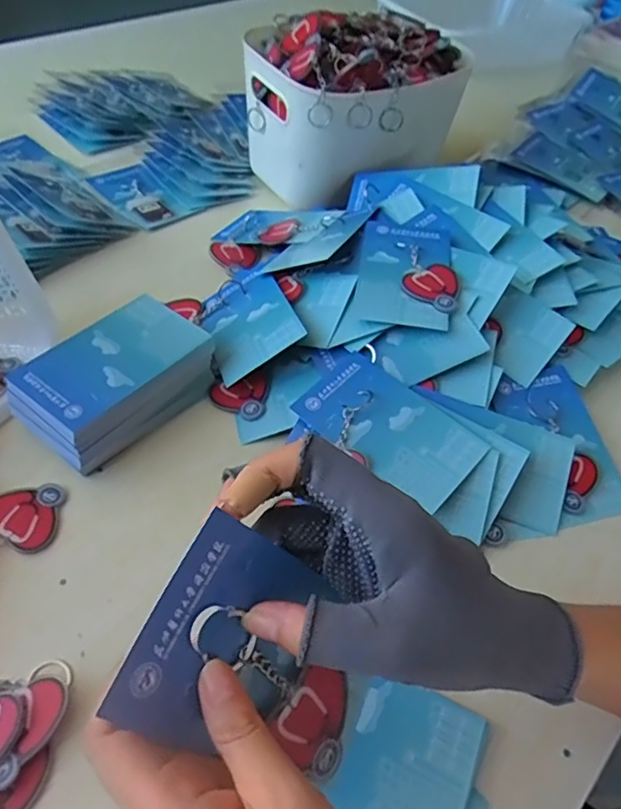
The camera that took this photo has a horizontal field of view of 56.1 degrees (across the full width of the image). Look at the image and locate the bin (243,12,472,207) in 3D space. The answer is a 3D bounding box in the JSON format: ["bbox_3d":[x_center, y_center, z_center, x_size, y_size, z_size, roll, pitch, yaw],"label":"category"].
[{"bbox_3d":[0.047,-0.337,0.667,0.177,0.152,0.211,38,56,24],"label":"bin"}]

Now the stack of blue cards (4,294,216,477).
[{"bbox_3d":[-0.153,-0.018,0.457,0.090,0.051,0.141,34,54,21],"label":"stack of blue cards"}]

